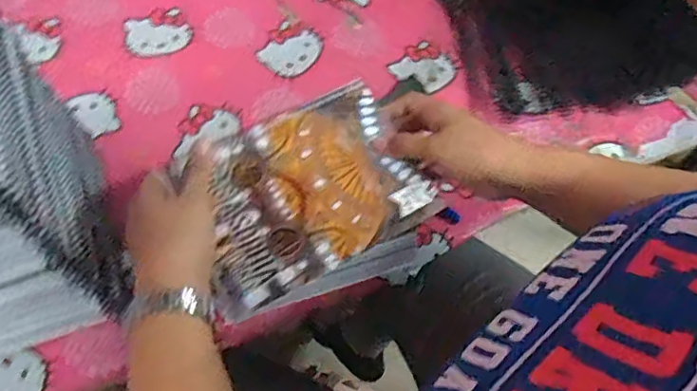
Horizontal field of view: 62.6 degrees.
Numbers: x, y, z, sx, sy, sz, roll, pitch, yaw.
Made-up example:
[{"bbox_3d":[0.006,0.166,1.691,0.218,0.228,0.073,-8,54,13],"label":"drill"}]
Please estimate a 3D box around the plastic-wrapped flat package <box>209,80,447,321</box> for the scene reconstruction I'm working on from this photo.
[{"bbox_3d":[-0.038,-0.004,0.490,0.195,0.009,0.137,-27,73,-12],"label":"plastic-wrapped flat package"}]

